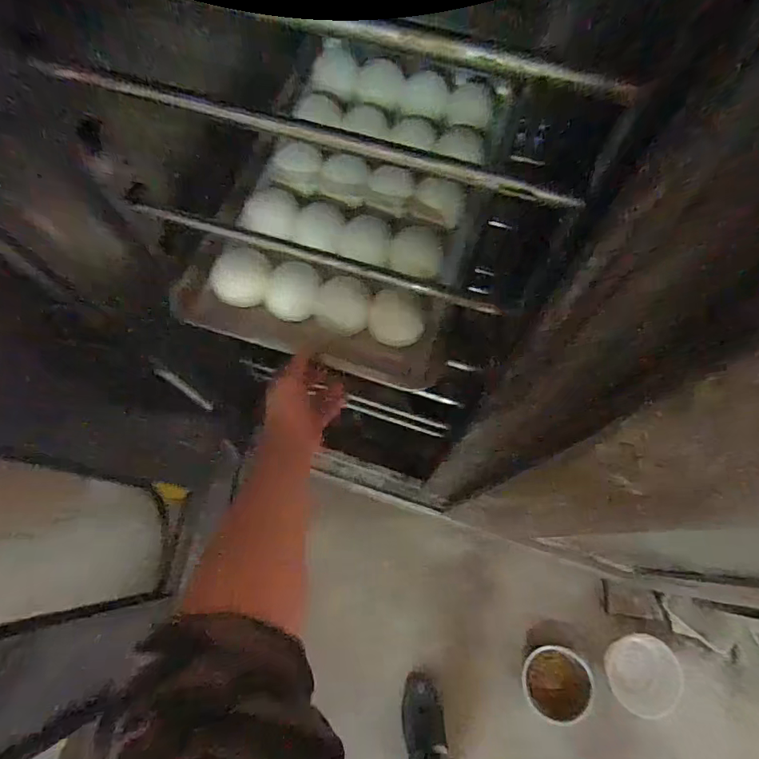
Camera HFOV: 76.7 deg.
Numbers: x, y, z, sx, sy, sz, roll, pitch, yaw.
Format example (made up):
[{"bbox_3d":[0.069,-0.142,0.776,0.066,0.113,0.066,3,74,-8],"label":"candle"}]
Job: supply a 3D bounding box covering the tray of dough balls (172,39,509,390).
[{"bbox_3d":[-0.030,-0.270,0.734,0.354,0.088,0.509,15,71,8],"label":"tray of dough balls"}]

